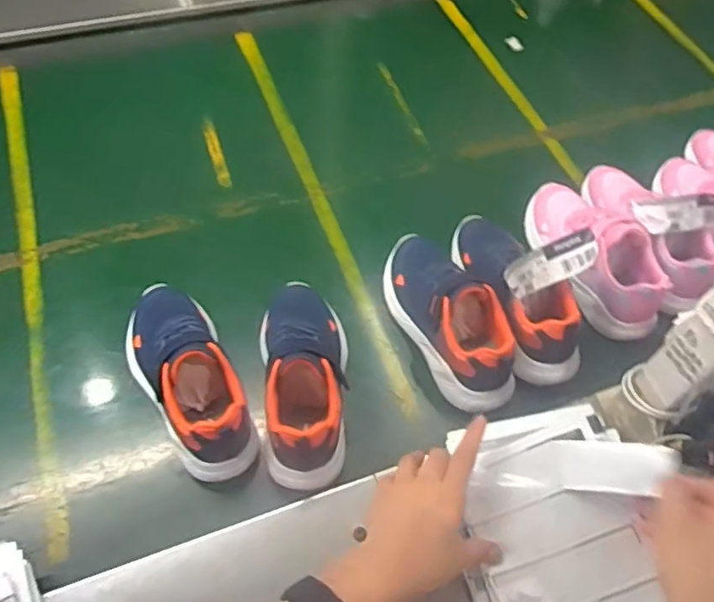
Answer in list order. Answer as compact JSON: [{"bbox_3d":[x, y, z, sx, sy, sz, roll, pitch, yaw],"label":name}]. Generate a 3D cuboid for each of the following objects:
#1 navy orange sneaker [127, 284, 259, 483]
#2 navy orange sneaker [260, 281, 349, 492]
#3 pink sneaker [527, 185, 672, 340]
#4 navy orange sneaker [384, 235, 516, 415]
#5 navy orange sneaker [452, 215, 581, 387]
[{"bbox_3d":[-0.167,0.063,0.597,0.083,0.081,0.210,-21,61,-16],"label":"navy orange sneaker"},{"bbox_3d":[-0.053,0.064,0.609,0.083,0.076,0.219,1,57,-3],"label":"navy orange sneaker"},{"bbox_3d":[0.274,-0.064,0.725,0.079,0.082,0.218,-23,62,-18],"label":"pink sneaker"},{"bbox_3d":[0.094,0.008,0.663,0.077,0.082,0.220,-22,62,-17],"label":"navy orange sneaker"},{"bbox_3d":[0.170,-0.024,0.675,0.092,0.087,0.221,-15,60,-13],"label":"navy orange sneaker"}]

